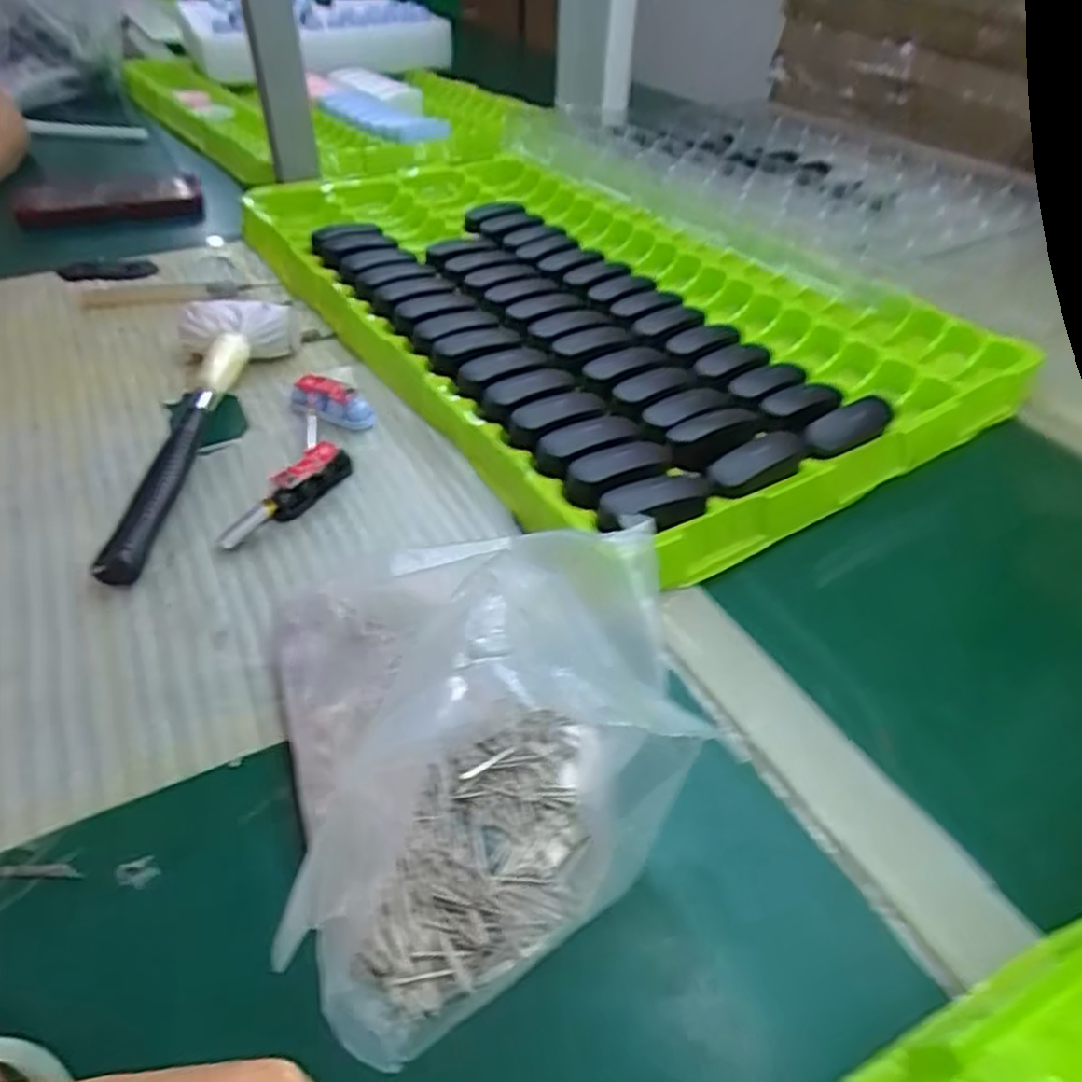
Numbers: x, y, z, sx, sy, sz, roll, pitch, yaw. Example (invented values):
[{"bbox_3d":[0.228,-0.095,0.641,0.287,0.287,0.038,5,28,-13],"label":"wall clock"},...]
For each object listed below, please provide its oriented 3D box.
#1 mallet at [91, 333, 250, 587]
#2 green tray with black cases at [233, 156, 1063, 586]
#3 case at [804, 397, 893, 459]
[{"bbox_3d":[-0.211,-0.058,0.437,0.026,0.031,0.202,1,43,-1],"label":"mallet"},{"bbox_3d":[0.029,-0.213,0.606,0.387,0.045,0.587,-23,48,-25],"label":"green tray with black cases"},{"bbox_3d":[0.183,-0.066,0.445,0.068,0.024,0.019,-23,48,-25],"label":"case"}]

